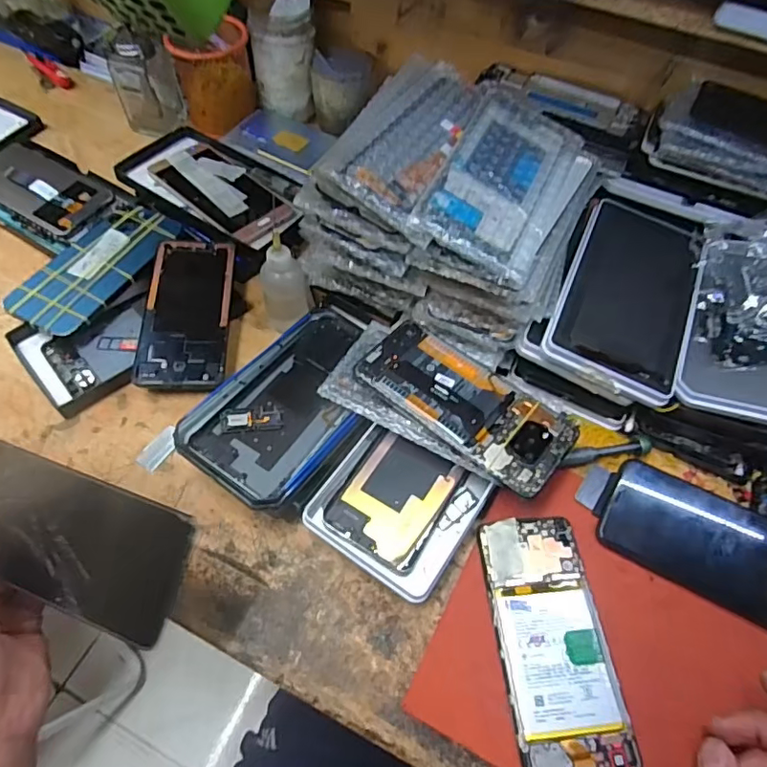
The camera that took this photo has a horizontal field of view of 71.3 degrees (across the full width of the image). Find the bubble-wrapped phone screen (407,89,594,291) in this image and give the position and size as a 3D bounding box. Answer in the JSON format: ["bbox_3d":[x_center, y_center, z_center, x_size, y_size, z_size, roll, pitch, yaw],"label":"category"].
[{"bbox_3d":[0.095,-0.153,0.409,0.101,0.017,0.170,29,64,-4],"label":"bubble-wrapped phone screen"}]

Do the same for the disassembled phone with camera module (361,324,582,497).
[{"bbox_3d":[0.060,0.012,0.405,0.164,0.005,0.074,34,61,18],"label":"disassembled phone with camera module"}]

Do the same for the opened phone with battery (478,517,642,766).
[{"bbox_3d":[0.109,0.162,0.344,0.068,0.010,0.153,-4,58,-4],"label":"opened phone with battery"}]

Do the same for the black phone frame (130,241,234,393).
[{"bbox_3d":[-0.171,-0.066,0.468,0.070,0.010,0.152,-1,58,-2],"label":"black phone frame"}]

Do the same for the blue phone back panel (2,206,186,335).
[{"bbox_3d":[-0.260,-0.110,0.493,0.076,0.008,0.159,27,60,11],"label":"blue phone back panel"}]

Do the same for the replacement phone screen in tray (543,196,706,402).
[{"bbox_3d":[0.199,-0.074,0.434,0.099,0.018,0.173,21,60,11],"label":"replacement phone screen in tray"}]

